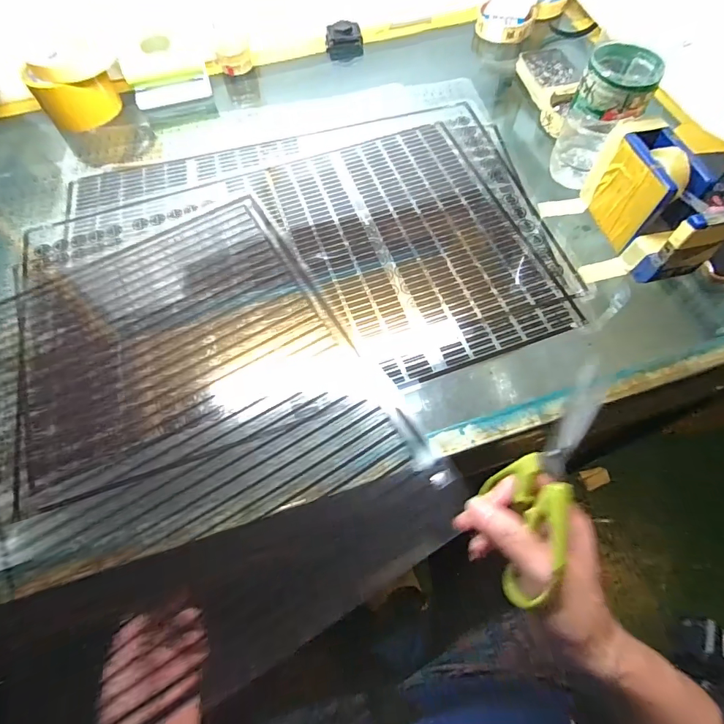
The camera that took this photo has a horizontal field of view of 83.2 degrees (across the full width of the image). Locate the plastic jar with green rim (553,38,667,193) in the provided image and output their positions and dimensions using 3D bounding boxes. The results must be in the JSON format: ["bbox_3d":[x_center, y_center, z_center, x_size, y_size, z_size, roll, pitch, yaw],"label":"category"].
[{"bbox_3d":[0.237,-0.238,0.408,0.059,0.112,0.065,31,69,17],"label":"plastic jar with green rim"}]

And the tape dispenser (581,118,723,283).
[{"bbox_3d":[0.265,-0.145,0.377,0.050,0.083,0.135,-13,63,-4],"label":"tape dispenser"}]

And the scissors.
[{"bbox_3d":[0.120,0.078,0.277,0.039,0.061,0.155,19,90,10],"label":"scissors"}]

